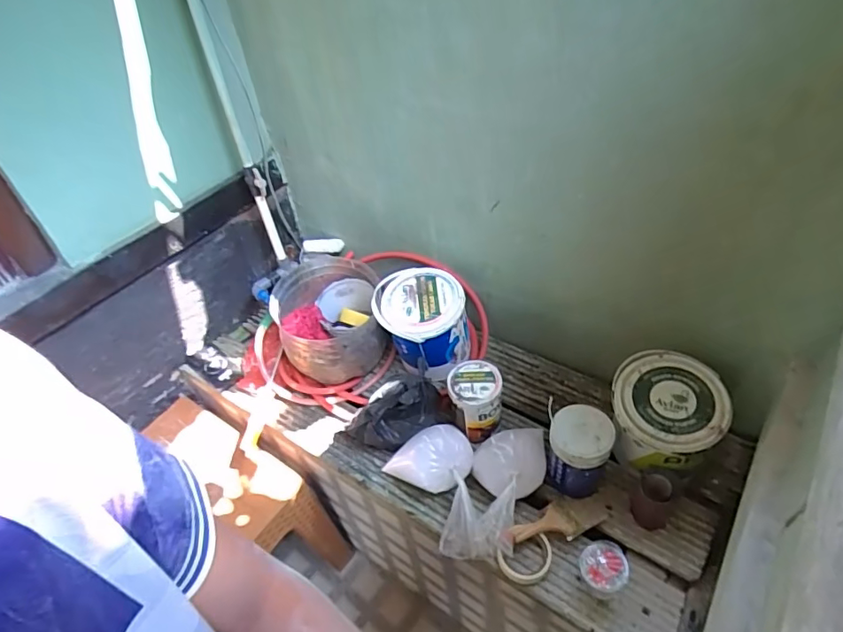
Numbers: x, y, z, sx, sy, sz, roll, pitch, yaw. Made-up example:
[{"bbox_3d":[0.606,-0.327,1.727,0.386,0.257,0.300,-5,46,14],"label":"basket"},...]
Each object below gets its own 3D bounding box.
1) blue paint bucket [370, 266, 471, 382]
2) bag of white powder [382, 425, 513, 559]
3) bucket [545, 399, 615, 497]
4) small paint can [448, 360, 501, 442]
[{"bbox_3d":[0.005,0.026,1.198,0.197,0.201,0.186,-4,45,4],"label":"blue paint bucket"},{"bbox_3d":[0.048,0.342,0.990,0.168,0.102,0.274,-19,46,-12],"label":"bag of white powder"},{"bbox_3d":[0.293,0.261,0.989,0.105,0.167,0.107,-4,45,4],"label":"bucket"},{"bbox_3d":[0.113,0.178,1.104,0.104,0.143,0.112,-4,45,4],"label":"small paint can"}]

